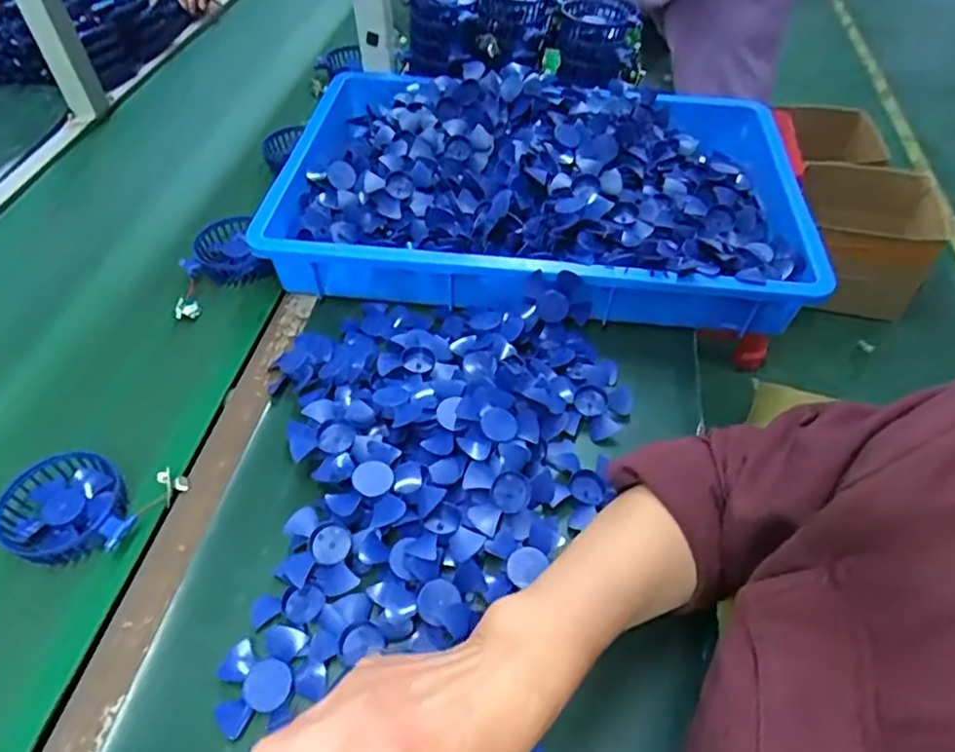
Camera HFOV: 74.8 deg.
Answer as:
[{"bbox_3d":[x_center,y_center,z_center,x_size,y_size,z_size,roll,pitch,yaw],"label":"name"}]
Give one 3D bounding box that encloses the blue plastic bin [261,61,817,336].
[{"bbox_3d":[0.082,-0.239,0.721,0.581,0.068,0.414,3,51,4],"label":"blue plastic bin"}]

